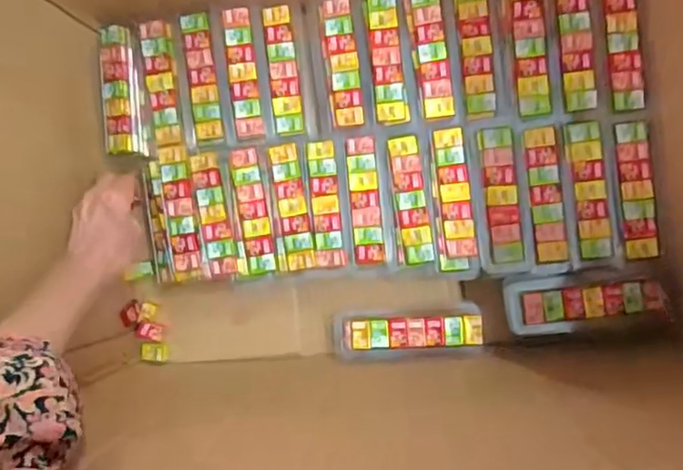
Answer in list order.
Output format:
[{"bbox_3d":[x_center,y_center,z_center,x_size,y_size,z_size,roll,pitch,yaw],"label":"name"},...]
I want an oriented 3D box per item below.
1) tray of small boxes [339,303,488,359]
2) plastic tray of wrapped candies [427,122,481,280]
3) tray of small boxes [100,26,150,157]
[{"bbox_3d":[0.065,0.093,0.534,0.140,0.047,0.042,-6,89,6],"label":"tray of small boxes"},{"bbox_3d":[0.104,-0.031,0.515,0.038,0.013,0.142,-5,89,6],"label":"plastic tray of wrapped candies"},{"bbox_3d":[-0.217,-0.140,0.542,0.040,0.019,0.122,-6,89,6],"label":"tray of small boxes"}]

